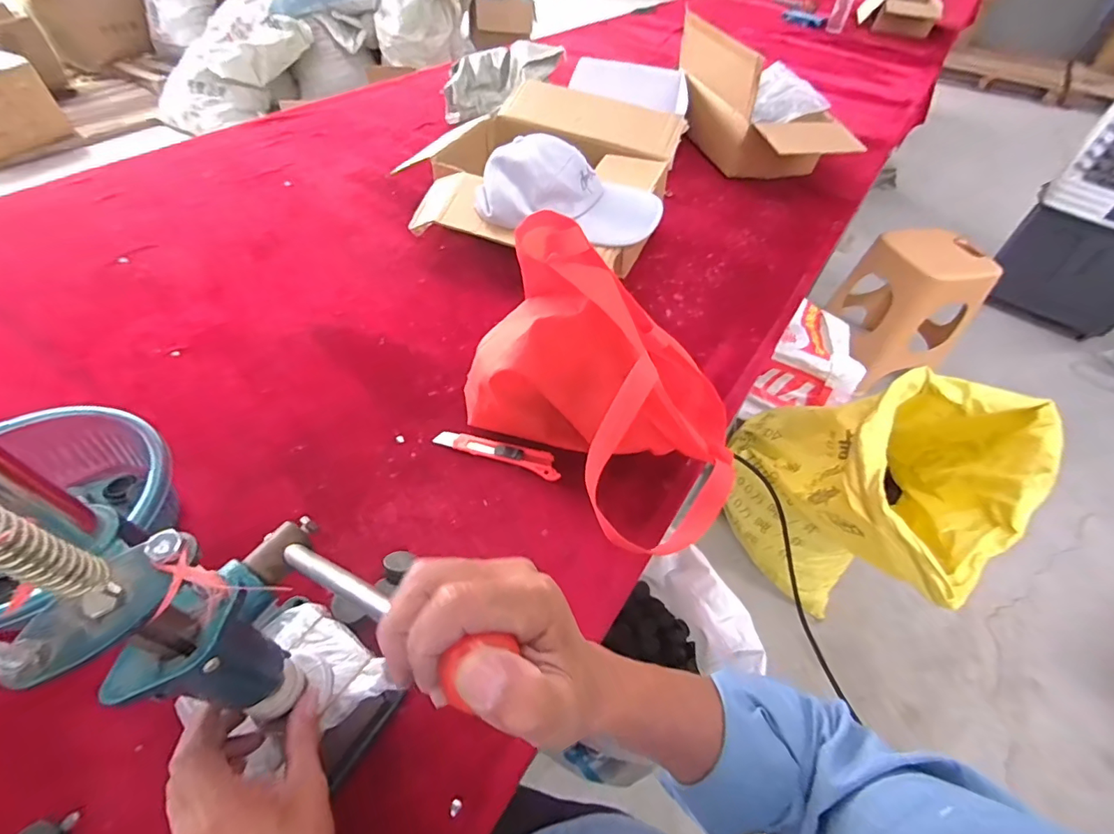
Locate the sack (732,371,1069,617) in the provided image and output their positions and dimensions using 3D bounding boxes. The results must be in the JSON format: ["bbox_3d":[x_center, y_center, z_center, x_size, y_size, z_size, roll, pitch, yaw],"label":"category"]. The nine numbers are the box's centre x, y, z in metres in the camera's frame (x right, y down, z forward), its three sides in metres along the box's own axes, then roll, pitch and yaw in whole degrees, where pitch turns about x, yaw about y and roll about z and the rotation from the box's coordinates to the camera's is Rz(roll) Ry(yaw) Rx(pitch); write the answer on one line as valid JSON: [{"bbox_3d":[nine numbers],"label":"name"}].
[{"bbox_3d":[0.573,0.177,1.002,0.406,0.550,0.391,35,57,22],"label":"sack"}]

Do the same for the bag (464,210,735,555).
[{"bbox_3d":[0.049,-0.030,0.508,0.182,0.248,0.331,-32,61,-27],"label":"bag"}]

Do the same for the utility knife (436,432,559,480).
[{"bbox_3d":[-0.070,0.042,0.587,0.156,0.012,0.032,18,52,9],"label":"utility knife"}]

